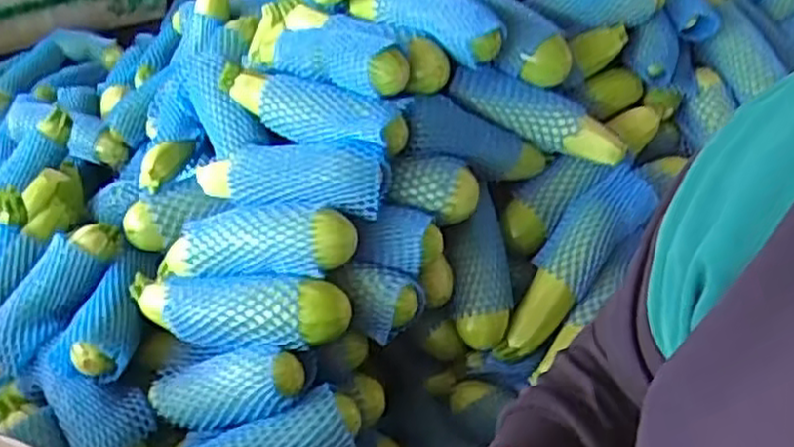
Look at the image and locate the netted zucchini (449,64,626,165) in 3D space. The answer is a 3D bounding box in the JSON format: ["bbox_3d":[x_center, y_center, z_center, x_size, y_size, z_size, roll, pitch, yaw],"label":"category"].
[{"bbox_3d":[0.169,-0.130,0.916,0.224,0.054,0.070,24,42,-4],"label":"netted zucchini"}]

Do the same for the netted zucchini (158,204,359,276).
[{"bbox_3d":[-0.153,0.022,0.781,0.224,0.056,0.061,-5,38,19],"label":"netted zucchini"}]

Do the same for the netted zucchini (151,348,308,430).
[{"bbox_3d":[-0.178,0.167,0.765,0.183,0.055,0.060,-16,34,24],"label":"netted zucchini"}]

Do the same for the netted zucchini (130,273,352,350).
[{"bbox_3d":[-0.171,0.086,0.783,0.243,0.061,0.073,2,38,20],"label":"netted zucchini"}]

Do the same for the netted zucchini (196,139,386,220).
[{"bbox_3d":[-0.116,-0.048,0.809,0.208,0.062,0.067,3,39,18],"label":"netted zucchini"}]

